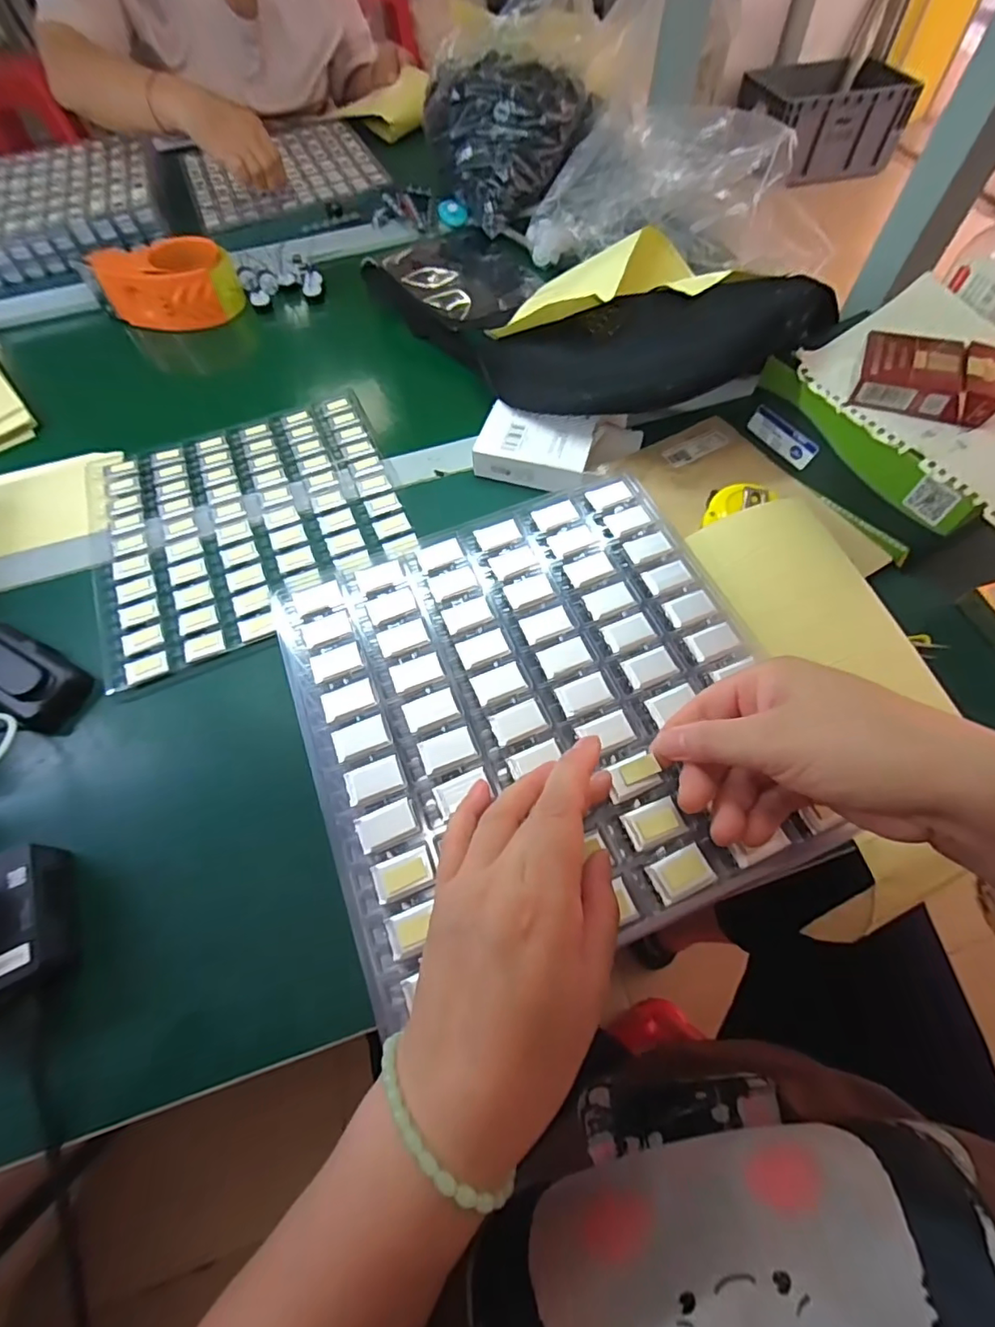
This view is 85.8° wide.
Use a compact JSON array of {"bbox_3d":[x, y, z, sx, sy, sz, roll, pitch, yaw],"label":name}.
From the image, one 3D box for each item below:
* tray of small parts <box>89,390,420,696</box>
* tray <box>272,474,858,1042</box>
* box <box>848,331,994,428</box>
[{"bbox_3d":[-0.222,-0.132,0.478,0.258,0.011,0.258,-21,64,-9],"label":"tray of small parts"},{"bbox_3d":[0.023,0.019,0.312,0.261,0.009,0.265,-21,64,-9],"label":"tray"},{"bbox_3d":[0.313,-0.210,0.390,0.087,0.027,0.061,21,65,12],"label":"box"}]

